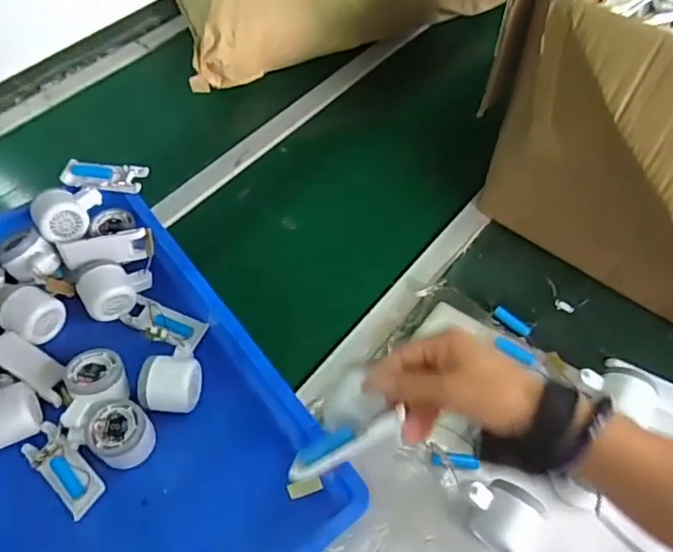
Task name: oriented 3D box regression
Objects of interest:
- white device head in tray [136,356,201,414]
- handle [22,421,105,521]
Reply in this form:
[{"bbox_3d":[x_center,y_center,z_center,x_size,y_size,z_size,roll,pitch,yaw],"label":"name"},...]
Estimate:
[{"bbox_3d":[-0.182,0.119,0.630,0.059,0.045,0.059,4,54,1],"label":"white device head in tray"},{"bbox_3d":[-0.281,0.197,0.591,0.102,0.017,0.042,37,61,22],"label":"handle"}]

